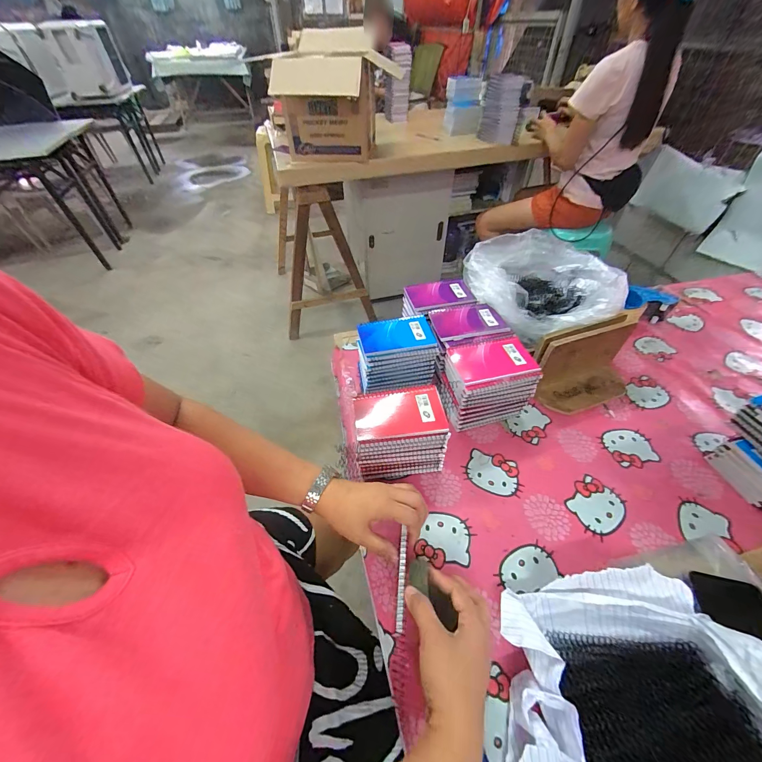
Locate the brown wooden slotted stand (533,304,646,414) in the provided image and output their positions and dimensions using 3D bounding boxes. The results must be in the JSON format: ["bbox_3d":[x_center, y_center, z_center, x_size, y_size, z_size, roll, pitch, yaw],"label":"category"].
[{"bbox_3d":[0.381,-0.029,0.606,0.206,0.133,0.099,-12,49,-9],"label":"brown wooden slotted stand"}]

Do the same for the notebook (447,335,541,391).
[{"bbox_3d":[0.188,-0.033,0.556,0.134,0.015,0.099,-7,49,-5],"label":"notebook"}]

